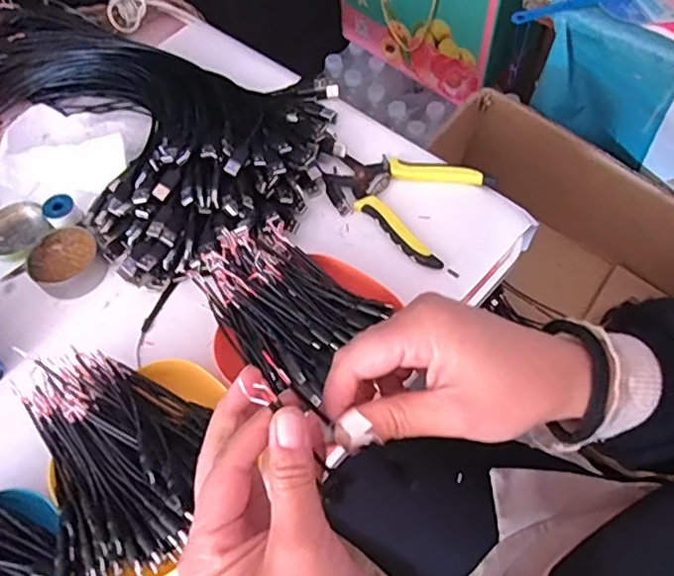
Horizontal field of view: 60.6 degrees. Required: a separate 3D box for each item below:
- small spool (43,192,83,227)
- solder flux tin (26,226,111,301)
[{"bbox_3d":[-0.267,-0.075,0.561,0.030,0.020,0.027,-35,64,-14],"label":"small spool"},{"bbox_3d":[-0.249,-0.024,0.534,0.061,0.024,0.063,-2,61,3],"label":"solder flux tin"}]

